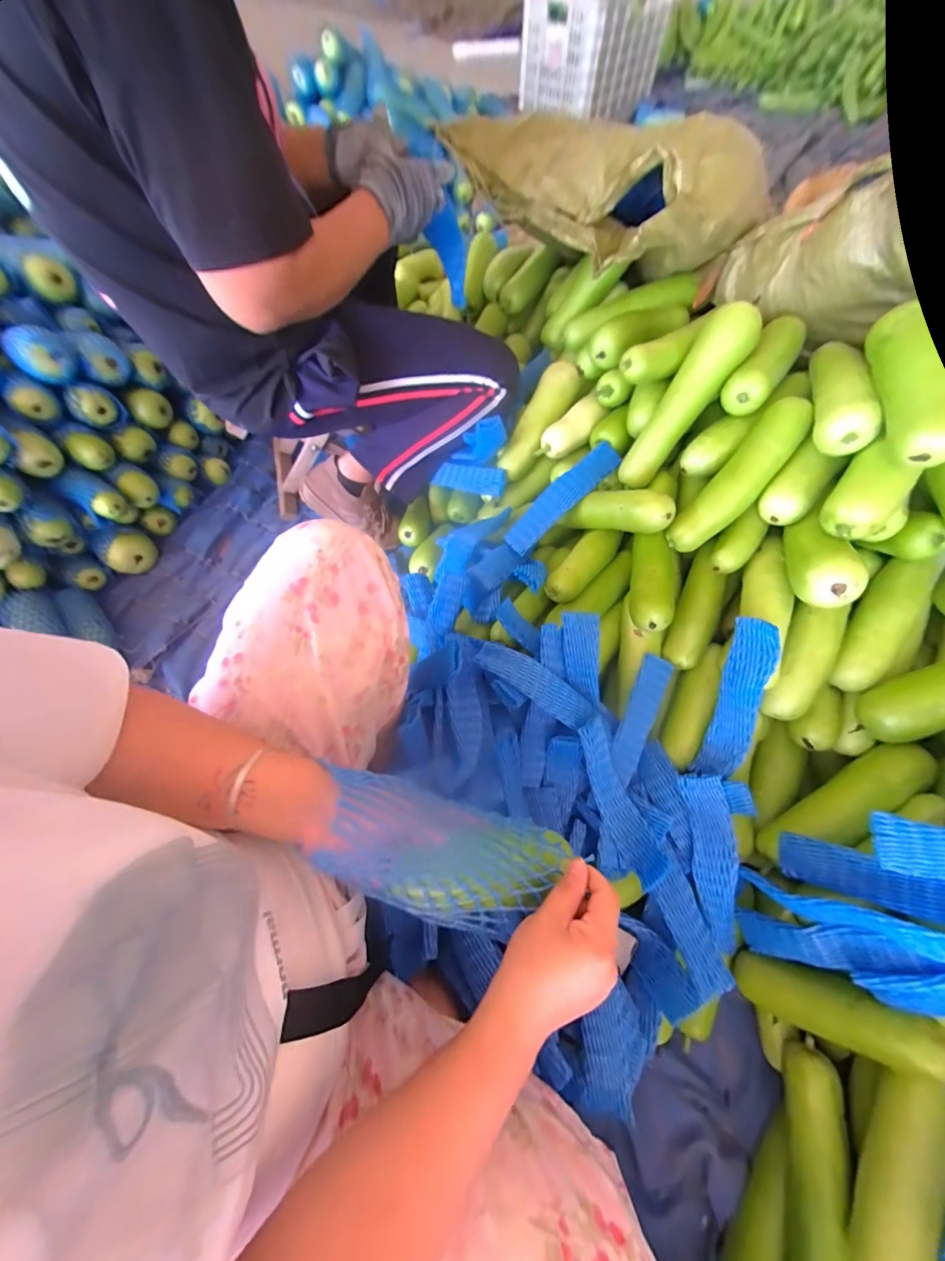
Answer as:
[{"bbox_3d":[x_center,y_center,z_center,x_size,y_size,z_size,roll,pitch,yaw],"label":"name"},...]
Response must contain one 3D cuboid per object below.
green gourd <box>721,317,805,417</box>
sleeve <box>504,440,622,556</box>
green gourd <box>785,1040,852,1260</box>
[{"bbox_3d":[0.421,-0.382,0.584,0.058,0.049,0.180,33,69,16],"label":"green gourd"},{"bbox_3d":[0.152,-0.226,0.689,0.237,0.030,0.054,-43,69,3],"label":"sleeve"},{"bbox_3d":[0.359,0.612,0.412,0.054,0.055,0.278,16,66,9],"label":"green gourd"}]

